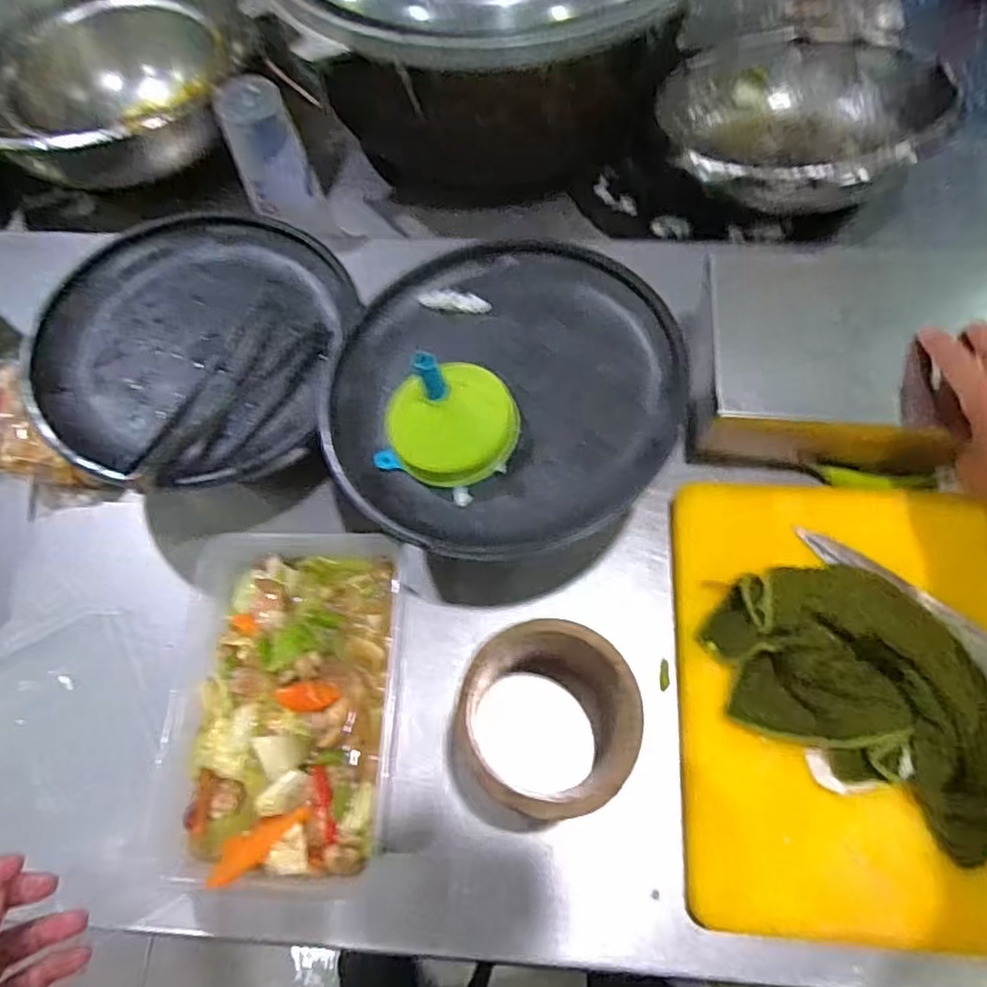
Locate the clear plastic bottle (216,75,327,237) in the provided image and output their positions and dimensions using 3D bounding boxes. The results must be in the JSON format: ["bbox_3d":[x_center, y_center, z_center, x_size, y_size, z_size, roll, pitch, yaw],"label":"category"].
[{"bbox_3d":[-0.216,-0.326,0.656,0.069,0.131,0.059,5,67,5],"label":"clear plastic bottle"}]

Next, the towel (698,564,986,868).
[{"bbox_3d":[0.245,0.121,0.428,0.203,0.068,0.127,31,72,15],"label":"towel"}]

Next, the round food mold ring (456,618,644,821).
[{"bbox_3d":[0.035,0.144,0.414,0.093,0.131,0.092,-1,66,3],"label":"round food mold ring"}]

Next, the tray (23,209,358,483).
[{"bbox_3d":[-0.235,-0.118,0.510,0.237,0.044,0.245,-1,66,3],"label":"tray"}]

